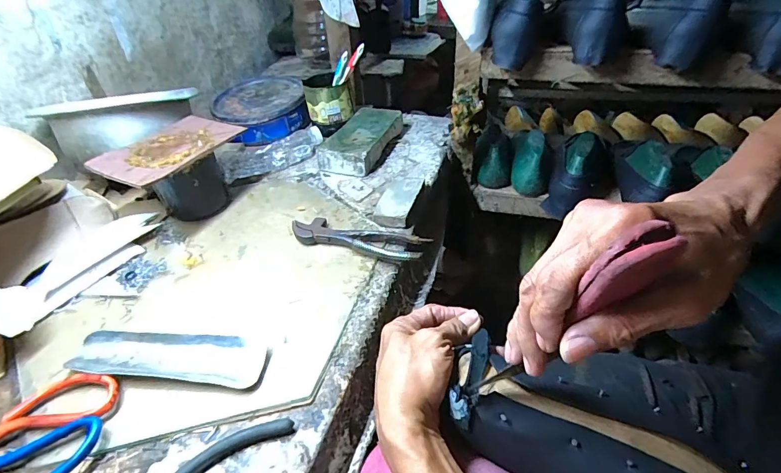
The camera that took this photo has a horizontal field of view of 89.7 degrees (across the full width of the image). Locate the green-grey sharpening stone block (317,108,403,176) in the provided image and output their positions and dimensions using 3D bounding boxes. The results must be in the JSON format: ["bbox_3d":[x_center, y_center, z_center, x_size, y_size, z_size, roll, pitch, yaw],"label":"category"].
[{"bbox_3d":[-0.047,-0.173,0.699,0.096,0.043,0.188,11,40,17],"label":"green-grey sharpening stone block"}]

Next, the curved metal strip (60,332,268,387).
[{"bbox_3d":[-0.219,0.120,0.389,0.192,0.019,0.046,2,38,6],"label":"curved metal strip"}]

